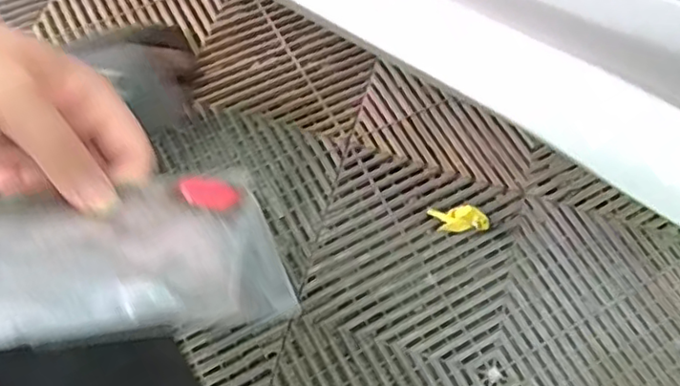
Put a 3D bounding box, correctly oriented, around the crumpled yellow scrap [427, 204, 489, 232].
[{"bbox_3d":[0.128,0.028,0.683,0.061,0.028,0.024,-1,62,-2],"label":"crumpled yellow scrap"}]

